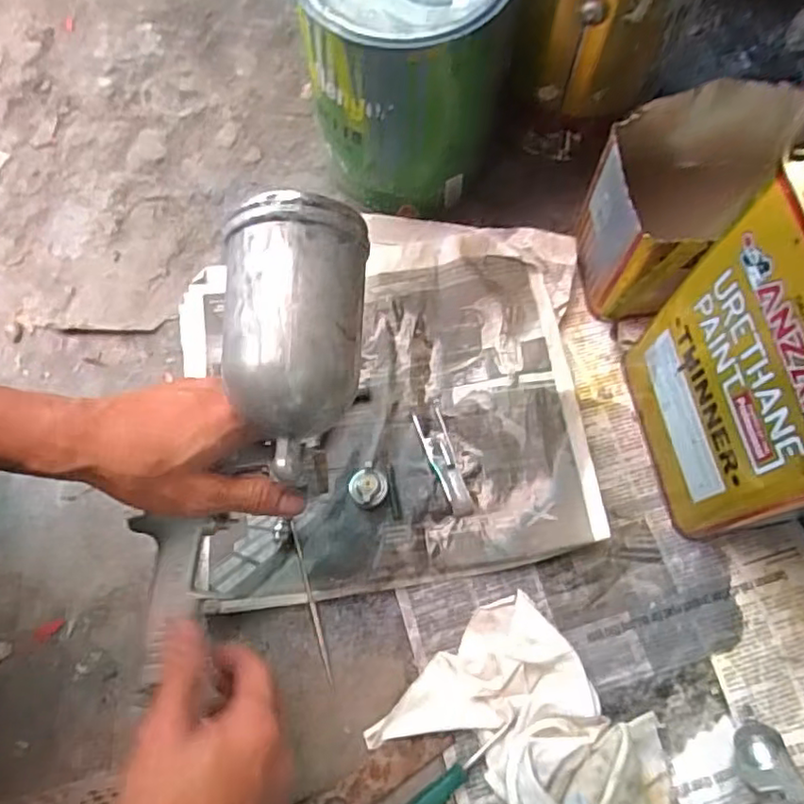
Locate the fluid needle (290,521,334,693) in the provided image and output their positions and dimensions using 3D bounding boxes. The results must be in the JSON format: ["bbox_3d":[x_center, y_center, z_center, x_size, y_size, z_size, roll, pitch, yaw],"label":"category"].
[{"bbox_3d":[-0.070,0.154,0.486,0.005,0.007,0.126,-16,76,-2],"label":"fluid needle"}]

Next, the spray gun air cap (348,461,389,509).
[{"bbox_3d":[-0.027,0.068,0.508,0.032,0.019,0.032,0,69,0],"label":"spray gun air cap"}]

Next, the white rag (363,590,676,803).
[{"bbox_3d":[0.102,0.250,0.439,0.183,0.044,0.144,41,74,13],"label":"white rag"}]

